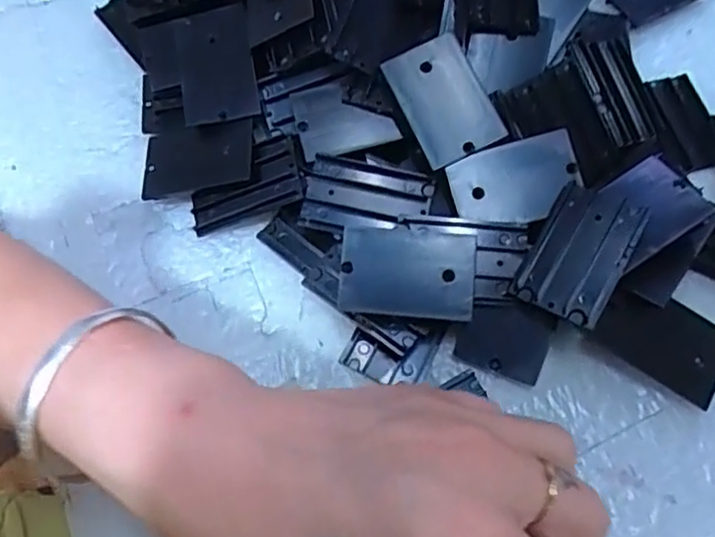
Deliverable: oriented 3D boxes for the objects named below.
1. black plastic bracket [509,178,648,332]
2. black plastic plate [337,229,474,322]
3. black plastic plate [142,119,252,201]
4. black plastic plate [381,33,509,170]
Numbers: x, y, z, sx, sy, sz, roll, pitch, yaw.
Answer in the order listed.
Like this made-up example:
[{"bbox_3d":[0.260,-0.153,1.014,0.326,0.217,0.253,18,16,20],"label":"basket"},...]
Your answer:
[{"bbox_3d":[0.090,-0.006,0.266,0.036,0.005,0.054,26,81,27],"label":"black plastic bracket"},{"bbox_3d":[0.021,0.001,0.271,0.054,0.005,0.038,4,67,4],"label":"black plastic plate"},{"bbox_3d":[-0.076,-0.052,0.310,0.054,0.004,0.032,-7,77,14],"label":"black plastic plate"},{"bbox_3d":[0.038,-0.074,0.289,0.036,0.006,0.055,-24,77,-3],"label":"black plastic plate"}]

